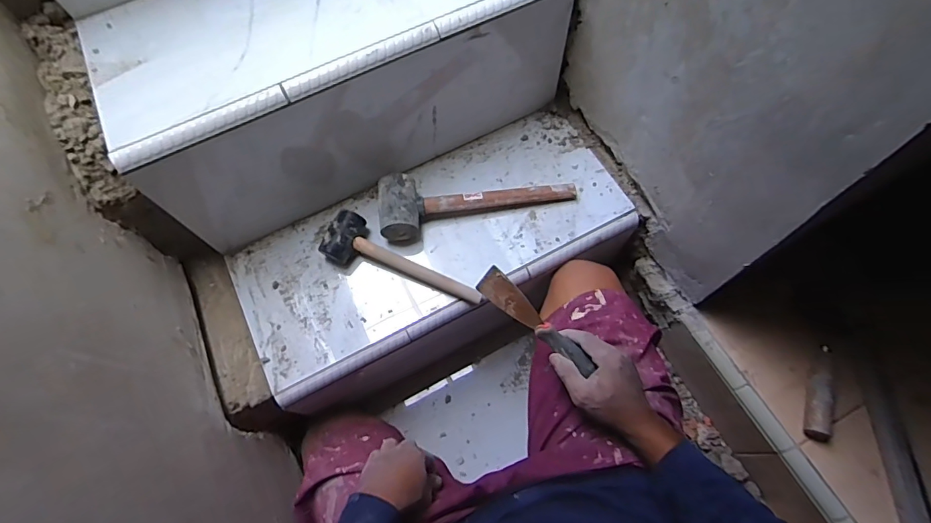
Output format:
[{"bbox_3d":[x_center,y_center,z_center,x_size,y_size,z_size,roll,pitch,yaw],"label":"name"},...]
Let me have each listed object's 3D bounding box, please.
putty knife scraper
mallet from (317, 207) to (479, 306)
[{"bbox_3d":[0.086,0.073,0.570,0.167,0.060,0.020,41,74,11],"label":"putty knife scraper"},{"bbox_3d":[-0.095,0.011,0.686,0.245,0.050,0.074,28,71,12],"label":"mallet"}]

